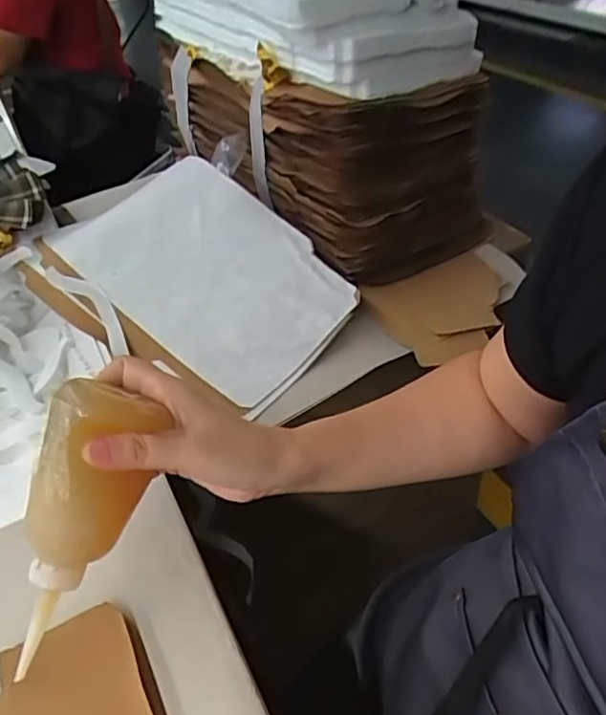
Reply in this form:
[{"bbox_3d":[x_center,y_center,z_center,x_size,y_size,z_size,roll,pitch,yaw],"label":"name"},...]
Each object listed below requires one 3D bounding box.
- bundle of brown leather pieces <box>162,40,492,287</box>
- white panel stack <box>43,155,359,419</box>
[{"bbox_3d":[0.007,-0.273,0.741,0.229,0.192,0.411,-25,46,-19],"label":"bundle of brown leather pieces"},{"bbox_3d":[-0.107,-0.095,0.614,0.312,0.032,0.172,38,77,16],"label":"white panel stack"}]

